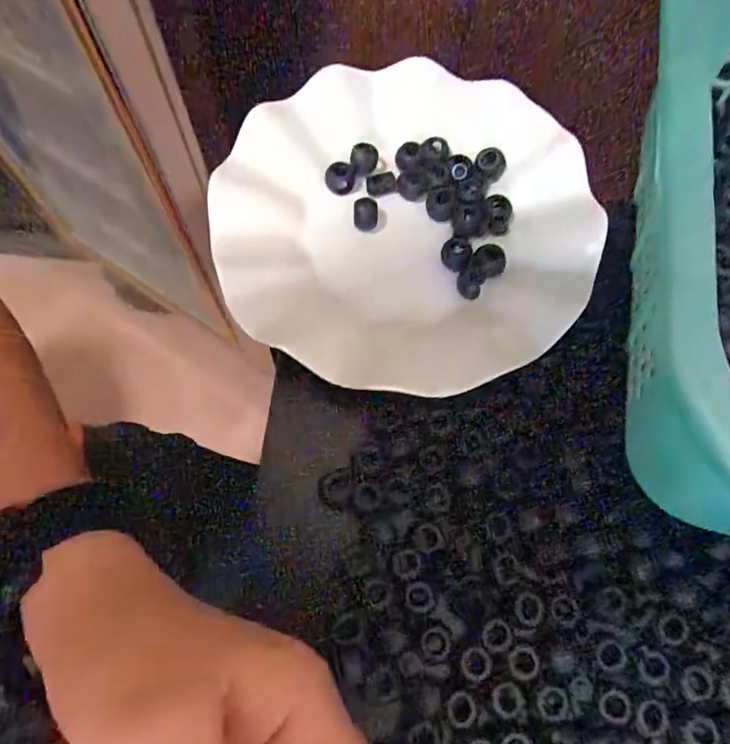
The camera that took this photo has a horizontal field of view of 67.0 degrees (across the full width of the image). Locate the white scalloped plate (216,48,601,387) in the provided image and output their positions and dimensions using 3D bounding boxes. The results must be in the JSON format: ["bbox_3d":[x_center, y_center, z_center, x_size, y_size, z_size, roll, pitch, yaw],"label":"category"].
[{"bbox_3d":[0.016,-0.077,0.281,0.176,0.038,0.173,1,69,-2],"label":"white scalloped plate"}]

